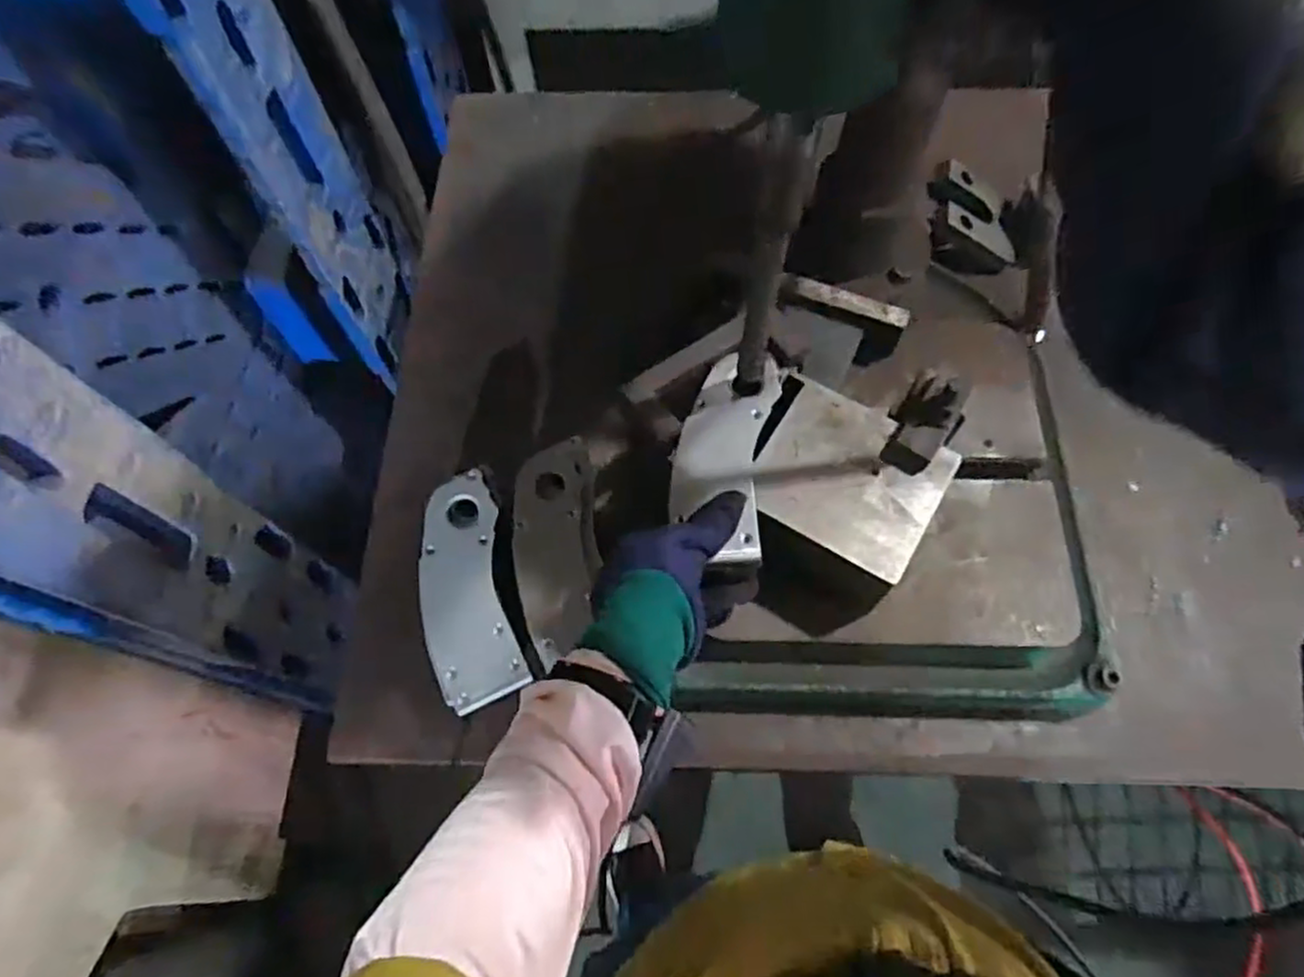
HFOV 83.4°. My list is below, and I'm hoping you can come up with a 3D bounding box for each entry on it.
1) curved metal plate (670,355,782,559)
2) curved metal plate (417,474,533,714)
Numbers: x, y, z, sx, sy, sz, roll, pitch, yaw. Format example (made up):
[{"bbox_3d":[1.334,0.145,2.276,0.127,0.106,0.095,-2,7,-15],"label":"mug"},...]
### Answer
[{"bbox_3d":[0.054,-0.028,0.532,0.067,0.009,0.162,10,66,6],"label":"curved metal plate"},{"bbox_3d":[-0.144,0.078,0.567,0.070,0.009,0.175,-10,80,-2],"label":"curved metal plate"}]

